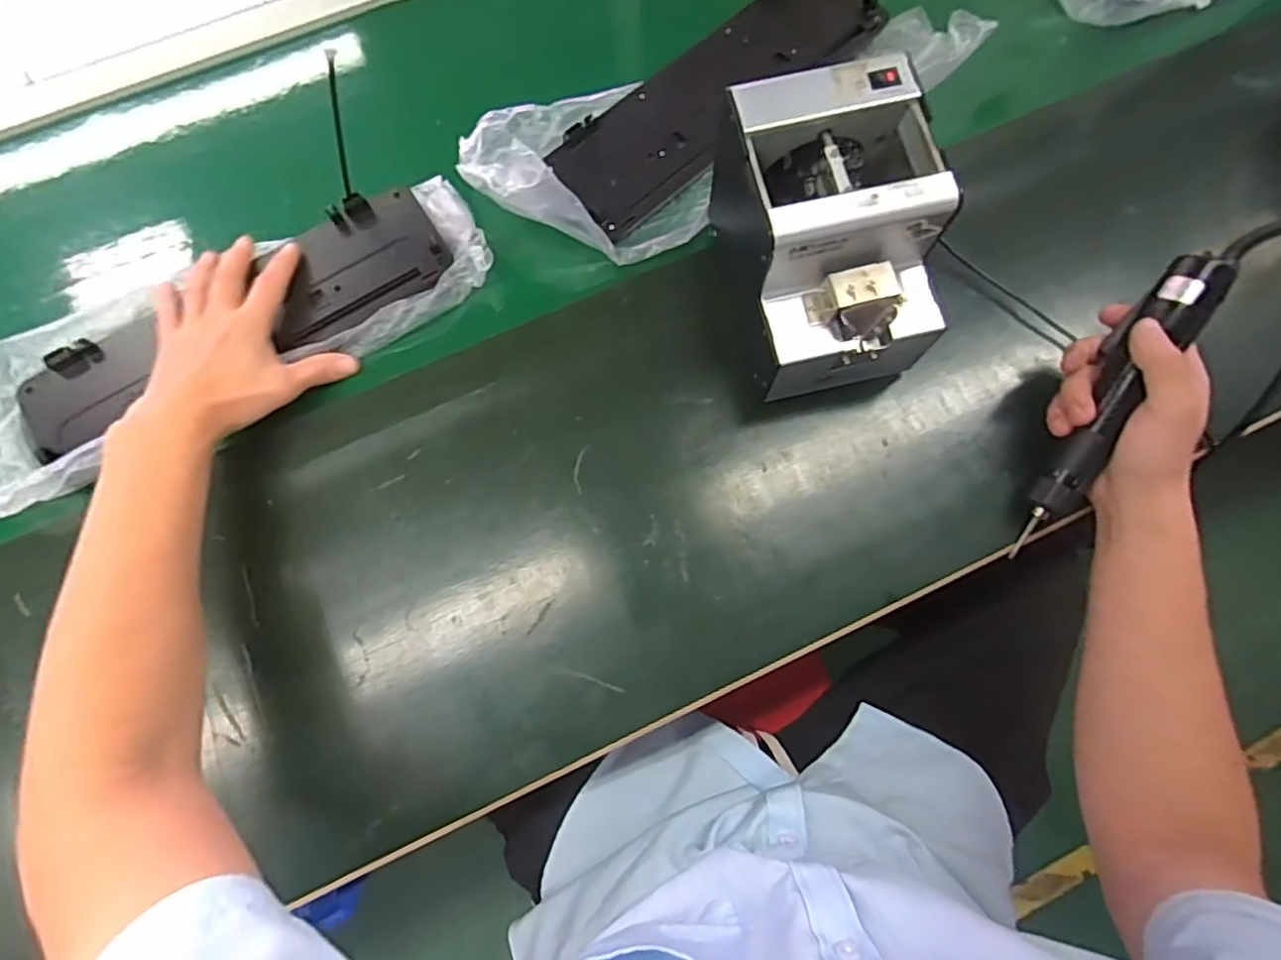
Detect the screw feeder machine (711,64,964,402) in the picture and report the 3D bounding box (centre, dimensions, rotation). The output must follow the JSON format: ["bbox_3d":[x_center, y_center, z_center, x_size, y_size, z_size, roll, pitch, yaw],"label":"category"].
[{"bbox_3d":[0.139,-0.175,0.475,0.125,0.150,0.177,-14,76,-4],"label":"screw feeder machine"}]

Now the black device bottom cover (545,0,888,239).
[{"bbox_3d":[0.073,-0.367,0.594,0.352,0.018,0.107,-40,79,-10],"label":"black device bottom cover"}]

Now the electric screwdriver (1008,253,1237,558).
[{"bbox_3d":[0.338,-0.048,0.454,0.034,0.033,0.233,28,100,7],"label":"electric screwdriver"}]

